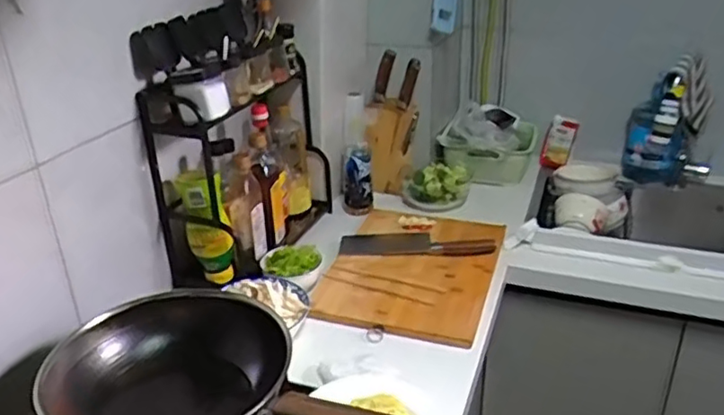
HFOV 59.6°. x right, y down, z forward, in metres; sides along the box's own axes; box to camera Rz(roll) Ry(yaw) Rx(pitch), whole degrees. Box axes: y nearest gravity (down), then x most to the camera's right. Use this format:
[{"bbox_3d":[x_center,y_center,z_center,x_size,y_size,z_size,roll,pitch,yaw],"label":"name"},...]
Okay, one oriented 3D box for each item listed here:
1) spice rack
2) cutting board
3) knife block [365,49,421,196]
[{"bbox_3d":[-0.222,-0.107,1.224,0.151,0.398,0.389,12,30,25],"label":"spice rack"},{"bbox_3d":[0.098,0.102,1.223,0.300,0.016,0.386,7,28,18],"label":"cutting board"},{"bbox_3d":[0.068,-0.177,1.426,0.115,0.318,0.071,-1,27,2],"label":"knife block"}]

